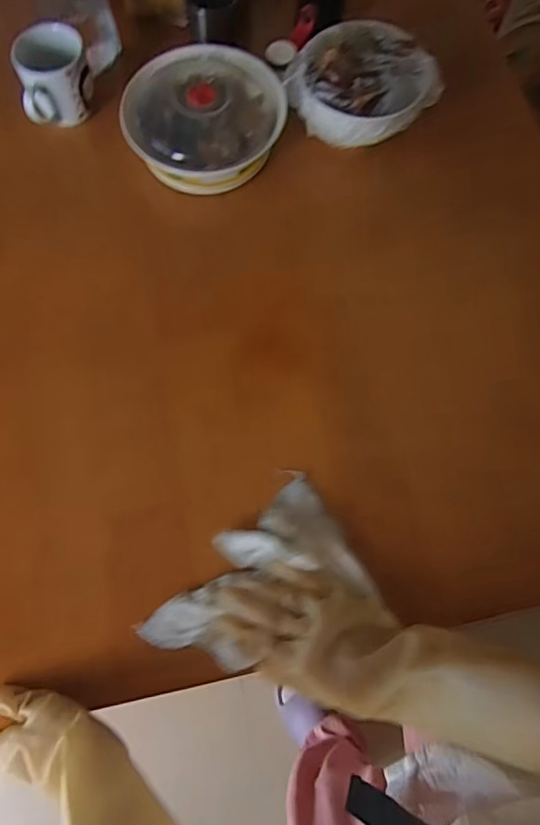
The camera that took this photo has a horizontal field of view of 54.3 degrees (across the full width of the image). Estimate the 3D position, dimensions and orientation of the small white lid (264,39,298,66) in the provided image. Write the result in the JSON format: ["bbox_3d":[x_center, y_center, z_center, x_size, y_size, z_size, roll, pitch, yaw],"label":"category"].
[{"bbox_3d":[0.014,-0.451,0.661,0.038,0.005,0.047,-13,69,9],"label":"small white lid"}]

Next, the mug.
[{"bbox_3d":[-0.261,-0.408,0.651,0.087,0.086,0.087,-14,73,-5],"label":"mug"}]

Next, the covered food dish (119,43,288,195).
[{"bbox_3d":[-0.082,-0.373,0.656,0.190,0.081,0.177,0,72,0],"label":"covered food dish"}]

